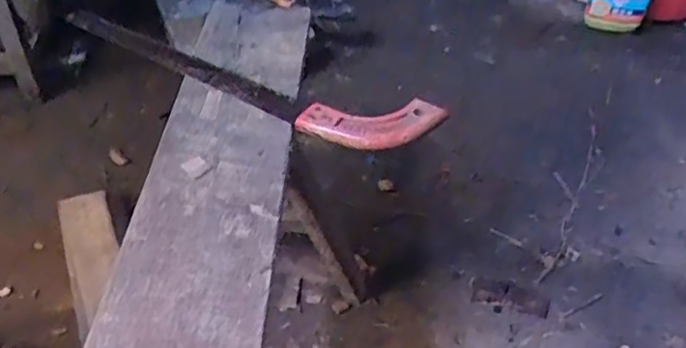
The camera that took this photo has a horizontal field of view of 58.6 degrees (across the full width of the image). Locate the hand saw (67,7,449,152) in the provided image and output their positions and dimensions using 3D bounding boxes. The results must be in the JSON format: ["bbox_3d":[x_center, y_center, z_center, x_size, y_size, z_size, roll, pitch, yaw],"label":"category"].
[{"bbox_3d":[-0.125,-0.114,0.696,0.482,0.016,0.082,19,47,18],"label":"hand saw"}]

